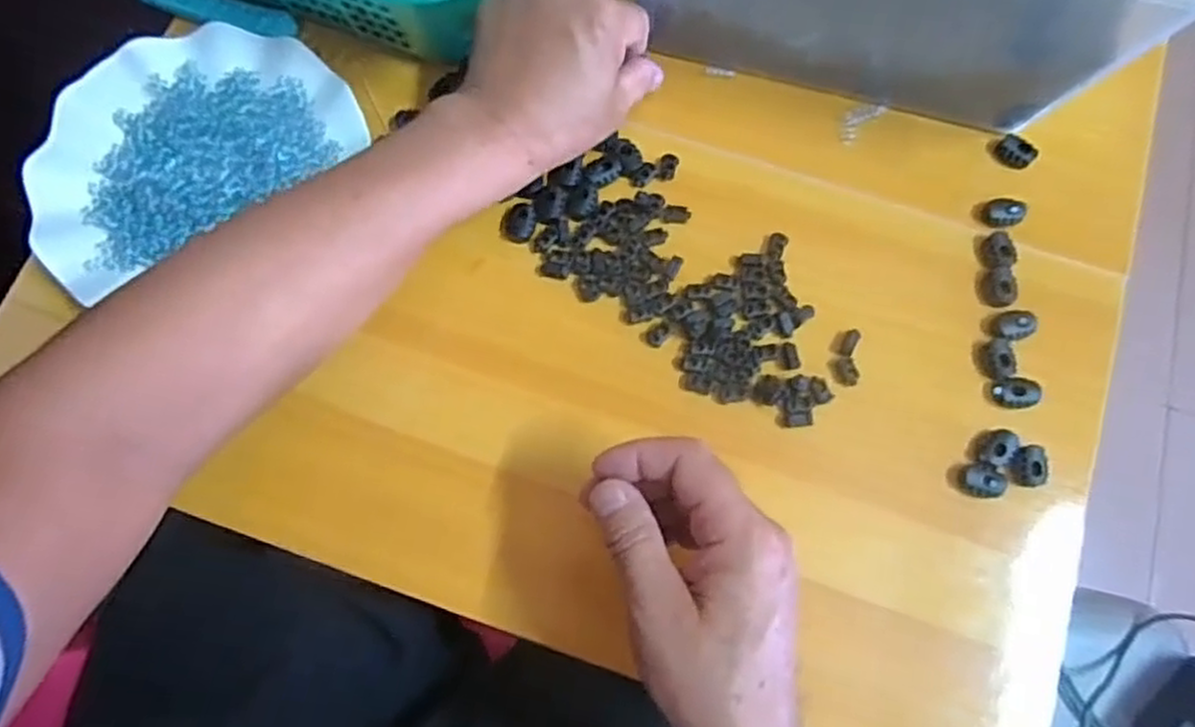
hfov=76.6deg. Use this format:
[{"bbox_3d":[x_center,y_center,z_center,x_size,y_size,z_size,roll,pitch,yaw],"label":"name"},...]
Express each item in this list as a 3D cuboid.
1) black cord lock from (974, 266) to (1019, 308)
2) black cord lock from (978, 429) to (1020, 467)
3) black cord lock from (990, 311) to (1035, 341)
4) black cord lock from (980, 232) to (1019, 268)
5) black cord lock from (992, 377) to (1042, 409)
[{"bbox_3d":[0.227,-0.044,0.431,0.019,0.009,0.024,5,74,0],"label":"black cord lock"},{"bbox_3d":[0.215,0.045,0.406,0.022,0.009,0.016,-42,79,-11],"label":"black cord lock"},{"bbox_3d":[0.233,-0.021,0.424,0.024,0.007,0.017,-14,75,-5],"label":"black cord lock"},{"bbox_3d":[0.231,-0.065,0.437,0.019,0.008,0.021,7,74,1],"label":"black cord lock"},{"bbox_3d":[0.229,0.016,0.413,0.022,0.008,0.017,-4,75,-2],"label":"black cord lock"}]

